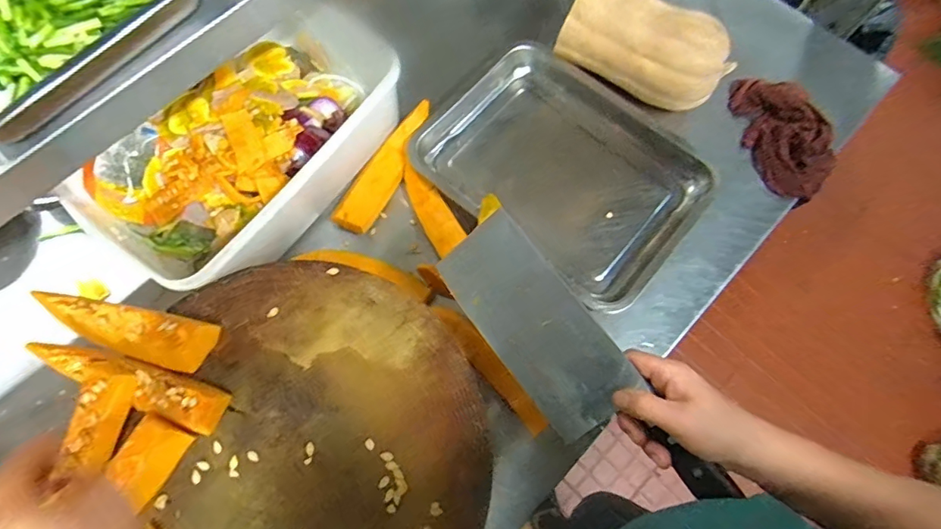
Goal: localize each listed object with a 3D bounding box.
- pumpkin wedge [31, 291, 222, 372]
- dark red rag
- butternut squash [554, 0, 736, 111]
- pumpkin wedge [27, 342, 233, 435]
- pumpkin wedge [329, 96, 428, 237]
[{"bbox_3d":[-0.341,0.066,0.489,0.174,0.037,0.047,12,72,4],"label":"pumpkin wedge"},{"bbox_3d":[0.427,-0.183,0.672,0.102,0.038,0.191,-17,72,-6],"label":"dark red rag"},{"bbox_3d":[0.231,-0.294,0.632,0.212,0.109,0.098,29,74,9],"label":"butternut squash"},{"bbox_3d":[-0.318,0.114,0.464,0.172,0.050,0.045,18,72,6],"label":"pumpkin wedge"},{"bbox_3d":[-0.116,-0.129,0.661,0.052,0.049,0.197,25,73,8],"label":"pumpkin wedge"}]

